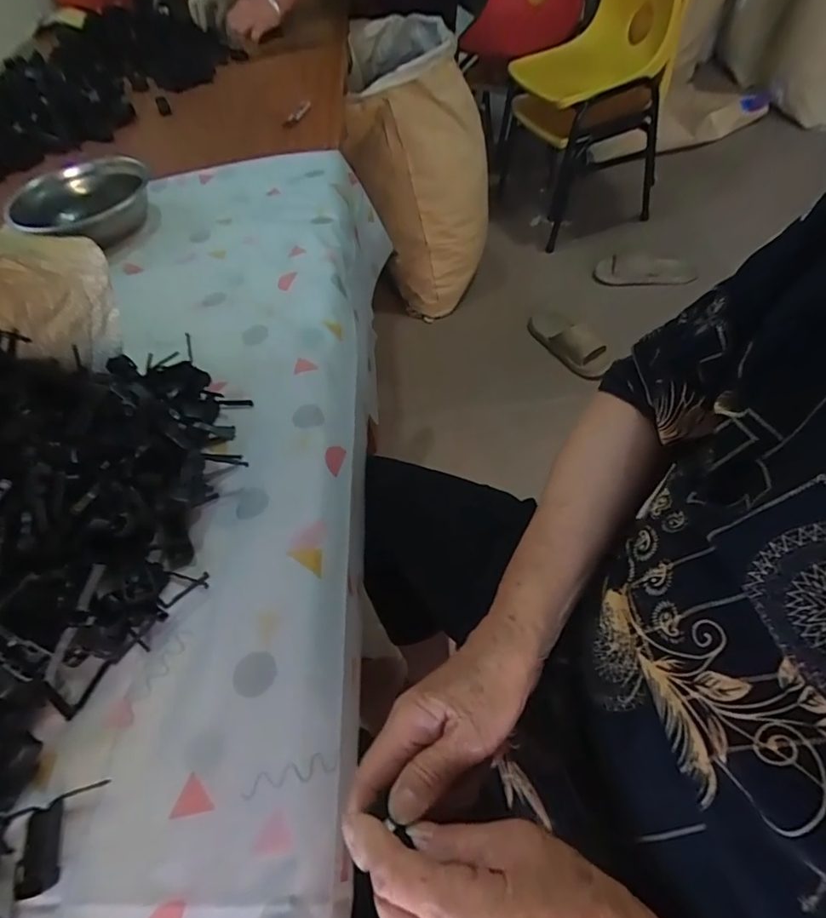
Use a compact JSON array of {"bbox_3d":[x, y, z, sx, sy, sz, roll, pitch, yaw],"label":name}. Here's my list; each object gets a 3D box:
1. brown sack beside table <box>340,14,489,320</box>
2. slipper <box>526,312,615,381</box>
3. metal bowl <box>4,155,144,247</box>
[{"bbox_3d":[0.028,-0.730,1.375,0.333,0.609,0.354,0,54,8],"label":"brown sack beside table"},{"bbox_3d":[0.394,-0.299,1.319,0.104,0.067,0.259,-33,56,-16],"label":"slipper"},{"bbox_3d":[-0.499,-0.389,0.788,0.182,0.057,0.184,-4,54,5],"label":"metal bowl"}]

